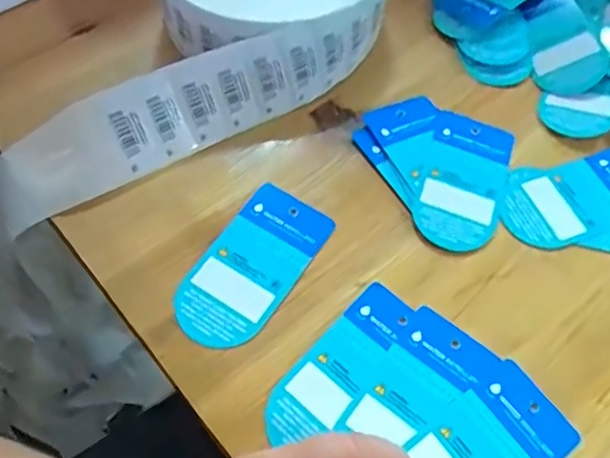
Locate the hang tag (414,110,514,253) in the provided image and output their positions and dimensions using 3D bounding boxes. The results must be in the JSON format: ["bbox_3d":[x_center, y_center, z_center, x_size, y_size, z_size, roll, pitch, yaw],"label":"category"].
[{"bbox_3d":[0.091,-0.028,0.338,0.046,0.004,0.092,19,60,7],"label":"hang tag"}]

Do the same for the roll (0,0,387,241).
[{"bbox_3d":[-0.071,-0.121,0.353,0.268,0.056,0.137,-31,66,-20],"label":"roll"}]

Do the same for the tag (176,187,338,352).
[{"bbox_3d":[-0.026,0.019,0.305,0.046,0.004,0.092,31,64,12],"label":"tag"}]

